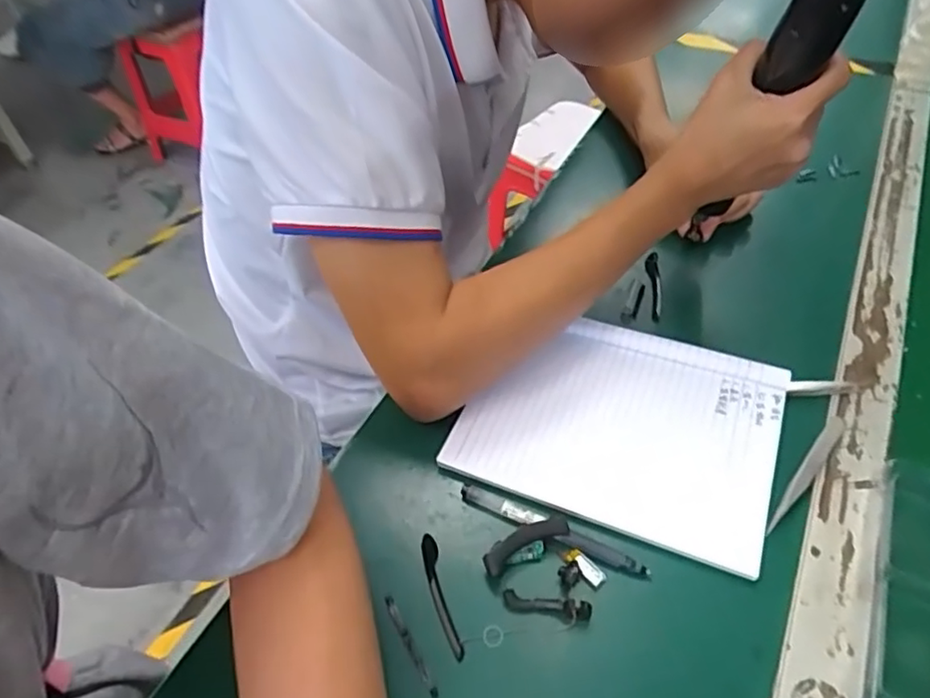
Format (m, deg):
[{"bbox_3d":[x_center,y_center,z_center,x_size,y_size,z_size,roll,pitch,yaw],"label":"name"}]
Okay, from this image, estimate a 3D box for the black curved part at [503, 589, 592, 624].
[{"bbox_3d":[0.048,0.150,0.358,0.051,0.012,0.010,8,49,10],"label":"black curved part"}]

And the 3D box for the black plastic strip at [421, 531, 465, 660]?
[{"bbox_3d":[-0.015,0.148,0.368,0.010,0.006,0.074,-13,48,-9],"label":"black plastic strip"}]

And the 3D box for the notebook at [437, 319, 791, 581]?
[{"bbox_3d":[0.108,0.052,0.432,0.205,0.014,0.153,16,55,17],"label":"notebook"}]

